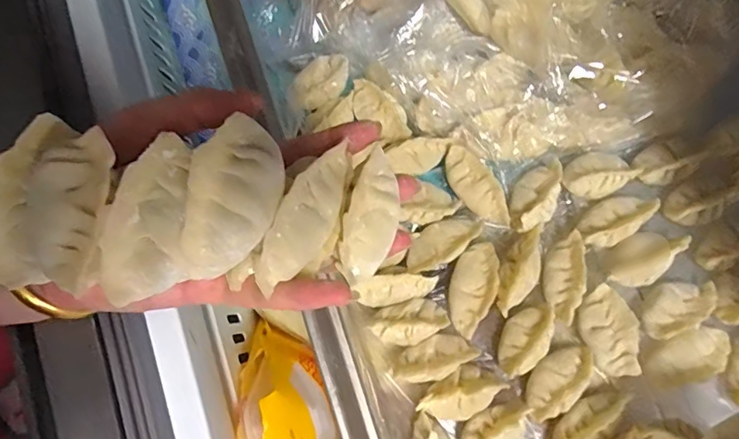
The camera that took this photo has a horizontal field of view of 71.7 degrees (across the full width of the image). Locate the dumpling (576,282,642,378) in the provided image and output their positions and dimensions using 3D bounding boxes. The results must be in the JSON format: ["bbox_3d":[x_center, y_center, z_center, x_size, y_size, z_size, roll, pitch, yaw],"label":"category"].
[{"bbox_3d":[0.159,0.075,0.340,0.031,0.019,0.056,-15,79,-3],"label":"dumpling"}]

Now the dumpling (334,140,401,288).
[{"bbox_3d":[-0.004,-0.002,0.225,0.028,0.019,0.056,28,81,-38],"label":"dumpling"}]

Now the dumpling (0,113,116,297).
[{"bbox_3d":[-0.113,-0.006,0.187,0.051,0.023,0.058,5,87,19],"label":"dumpling"}]

